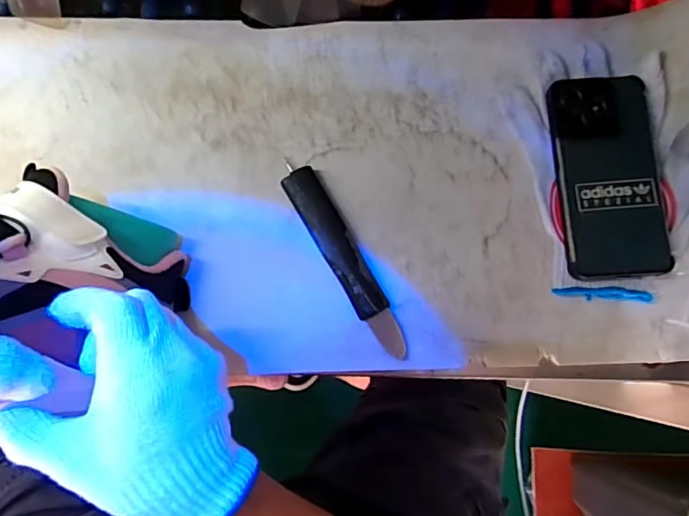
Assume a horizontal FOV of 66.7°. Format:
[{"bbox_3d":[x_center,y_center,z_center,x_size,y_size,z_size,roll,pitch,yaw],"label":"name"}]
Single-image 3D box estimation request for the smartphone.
[{"bbox_3d":[0.212,-0.068,0.419,0.080,0.012,0.164,-4,83,3],"label":"smartphone"}]

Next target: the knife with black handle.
[{"bbox_3d":[0.001,0.002,0.415,0.026,0.015,0.168,-29,85,-4],"label":"knife with black handle"}]

